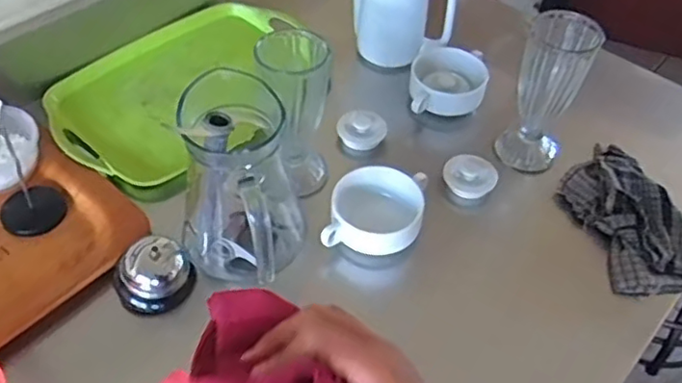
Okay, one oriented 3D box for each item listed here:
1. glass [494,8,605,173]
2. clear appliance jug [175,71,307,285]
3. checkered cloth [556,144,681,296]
[{"bbox_3d":[0.254,-0.122,0.784,0.079,0.198,0.090,19,51,13],"label":"glass"},{"bbox_3d":[-0.096,-0.007,0.638,0.119,0.213,0.101,4,49,0],"label":"clear appliance jug"},{"bbox_3d":[0.355,0.027,0.760,0.123,0.044,0.206,-7,50,-12],"label":"checkered cloth"}]

